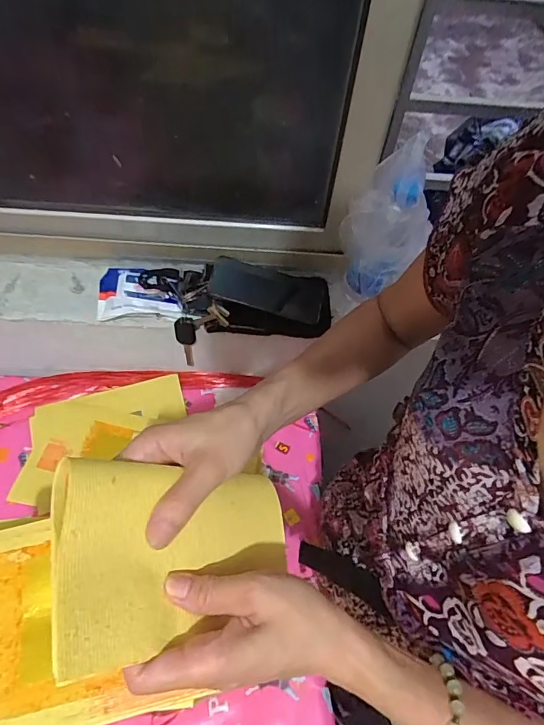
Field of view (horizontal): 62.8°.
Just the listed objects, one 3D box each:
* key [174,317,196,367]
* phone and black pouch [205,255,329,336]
[{"bbox_3d":[-0.131,-0.032,0.682,0.026,0.100,0.016,14,55,5],"label":"key"},{"bbox_3d":[-0.006,-0.095,0.678,0.189,0.046,0.112,2,55,-4],"label":"phone and black pouch"}]

